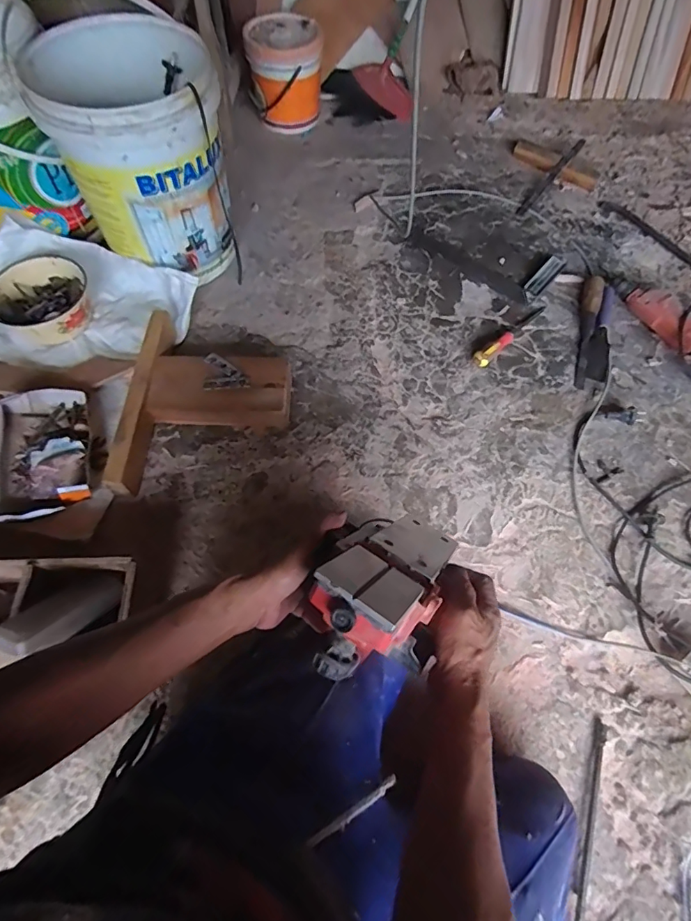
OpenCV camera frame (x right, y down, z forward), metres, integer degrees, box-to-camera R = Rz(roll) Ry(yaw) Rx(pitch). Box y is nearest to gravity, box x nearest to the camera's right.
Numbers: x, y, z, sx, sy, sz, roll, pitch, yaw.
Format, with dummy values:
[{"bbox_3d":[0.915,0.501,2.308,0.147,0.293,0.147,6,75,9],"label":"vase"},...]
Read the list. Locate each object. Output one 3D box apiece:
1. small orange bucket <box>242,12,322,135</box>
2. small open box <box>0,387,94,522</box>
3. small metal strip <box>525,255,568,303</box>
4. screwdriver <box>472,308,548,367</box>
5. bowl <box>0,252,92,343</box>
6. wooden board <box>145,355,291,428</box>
[{"bbox_3d":[-0.159,-1.017,1.261,0.190,0.200,0.179,-7,64,-4],"label":"small orange bucket"},{"bbox_3d":[-0.517,-0.012,0.807,0.166,0.047,0.237,-16,65,-8],"label":"small open box"},{"bbox_3d":[0.447,-0.413,1.065,0.040,0.017,0.162,37,69,16],"label":"small metal strip"},{"bbox_3d":[0.346,-0.264,0.983,0.230,0.030,0.028,-40,70,-18],"label":"screwdriver"},{"bbox_3d":[-0.595,-0.317,0.940,0.182,0.071,0.181,0,64,0],"label":"bowl"},{"bbox_3d":[-0.228,-0.128,0.884,0.249,0.072,0.128,1,64,0],"label":"wooden board"}]

